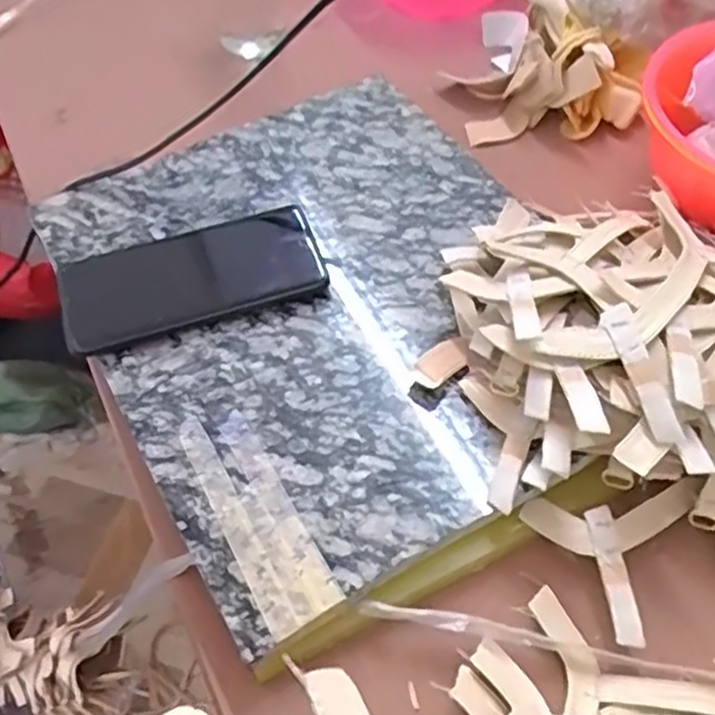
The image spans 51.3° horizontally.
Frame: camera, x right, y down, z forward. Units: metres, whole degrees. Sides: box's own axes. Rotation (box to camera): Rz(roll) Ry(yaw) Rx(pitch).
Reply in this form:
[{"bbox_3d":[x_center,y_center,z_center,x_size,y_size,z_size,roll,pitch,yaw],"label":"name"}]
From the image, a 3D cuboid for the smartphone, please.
[{"bbox_3d":[-0.106,-0.053,0.473,0.159,0.014,0.079,-16,56,-11],"label":"smartphone"}]

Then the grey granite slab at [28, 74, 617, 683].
[{"bbox_3d":[-0.017,-0.034,0.467,0.285,0.022,0.354,-24,57,-16],"label":"grey granite slab"}]

